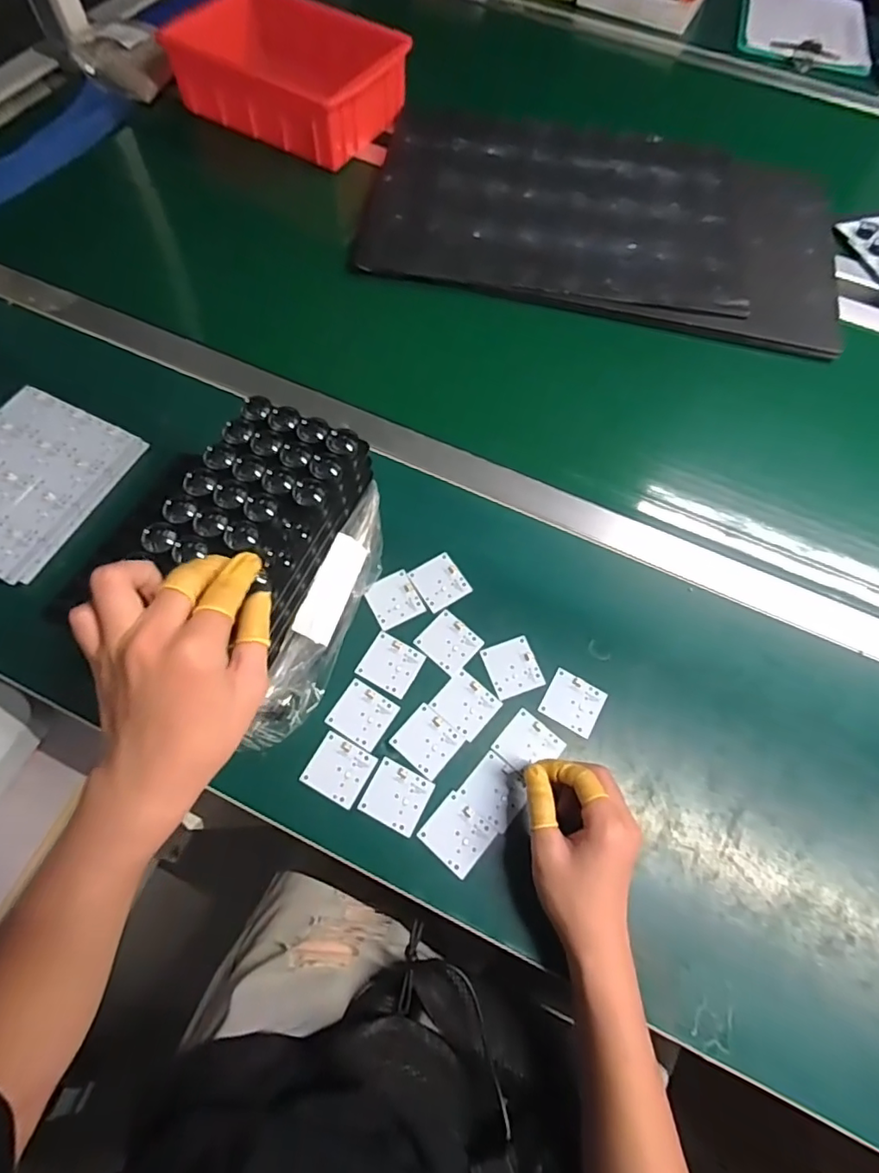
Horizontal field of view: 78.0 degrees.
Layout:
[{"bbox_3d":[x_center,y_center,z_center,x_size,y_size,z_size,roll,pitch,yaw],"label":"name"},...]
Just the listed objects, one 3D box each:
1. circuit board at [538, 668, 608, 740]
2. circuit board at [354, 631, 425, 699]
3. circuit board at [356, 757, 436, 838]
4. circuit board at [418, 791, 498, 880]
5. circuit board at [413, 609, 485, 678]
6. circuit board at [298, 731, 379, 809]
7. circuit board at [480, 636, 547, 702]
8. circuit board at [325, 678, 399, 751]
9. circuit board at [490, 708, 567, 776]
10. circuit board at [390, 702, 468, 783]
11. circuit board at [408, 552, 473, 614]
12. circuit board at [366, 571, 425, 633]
[{"bbox_3d":[0.116,0.100,0.470,0.048,0.004,0.044,28,69,11],"label":"circuit board"},{"bbox_3d":[-0.042,0.068,0.480,0.049,0.004,0.045,28,69,11],"label":"circuit board"},{"bbox_3d":[-0.034,0.168,0.435,0.048,0.004,0.045,26,68,10],"label":"circuit board"},{"bbox_3d":[0.014,0.193,0.423,0.047,0.004,0.045,40,71,15],"label":"circuit board"},{"bbox_3d":[0.009,0.050,0.489,0.049,0.004,0.045,40,72,15],"label":"circuit board"},{"bbox_3d":[-0.082,0.148,0.440,0.048,0.004,0.045,27,69,10],"label":"circuit board"},{"bbox_3d":[0.066,0.072,0.482,0.043,0.004,0.049,-19,68,-9],"label":"circuit board"},{"bbox_3d":[-0.065,0.108,0.460,0.049,0.004,0.044,30,69,12],"label":"circuit board"},{"bbox_3d":[0.074,0.132,0.449,0.046,0.004,0.044,39,71,15],"label":"circuit board"},{"bbox_3d":[-0.009,0.129,0.453,0.049,0.004,0.045,39,71,15],"label":"circuit board"},{"bbox_3d":[0.001,-0.004,0.514,0.045,0.004,0.047,-31,70,-13],"label":"circuit board"},{"bbox_3d":[-0.042,0.012,0.504,0.045,0.004,0.047,-26,69,-12],"label":"circuit board"}]

